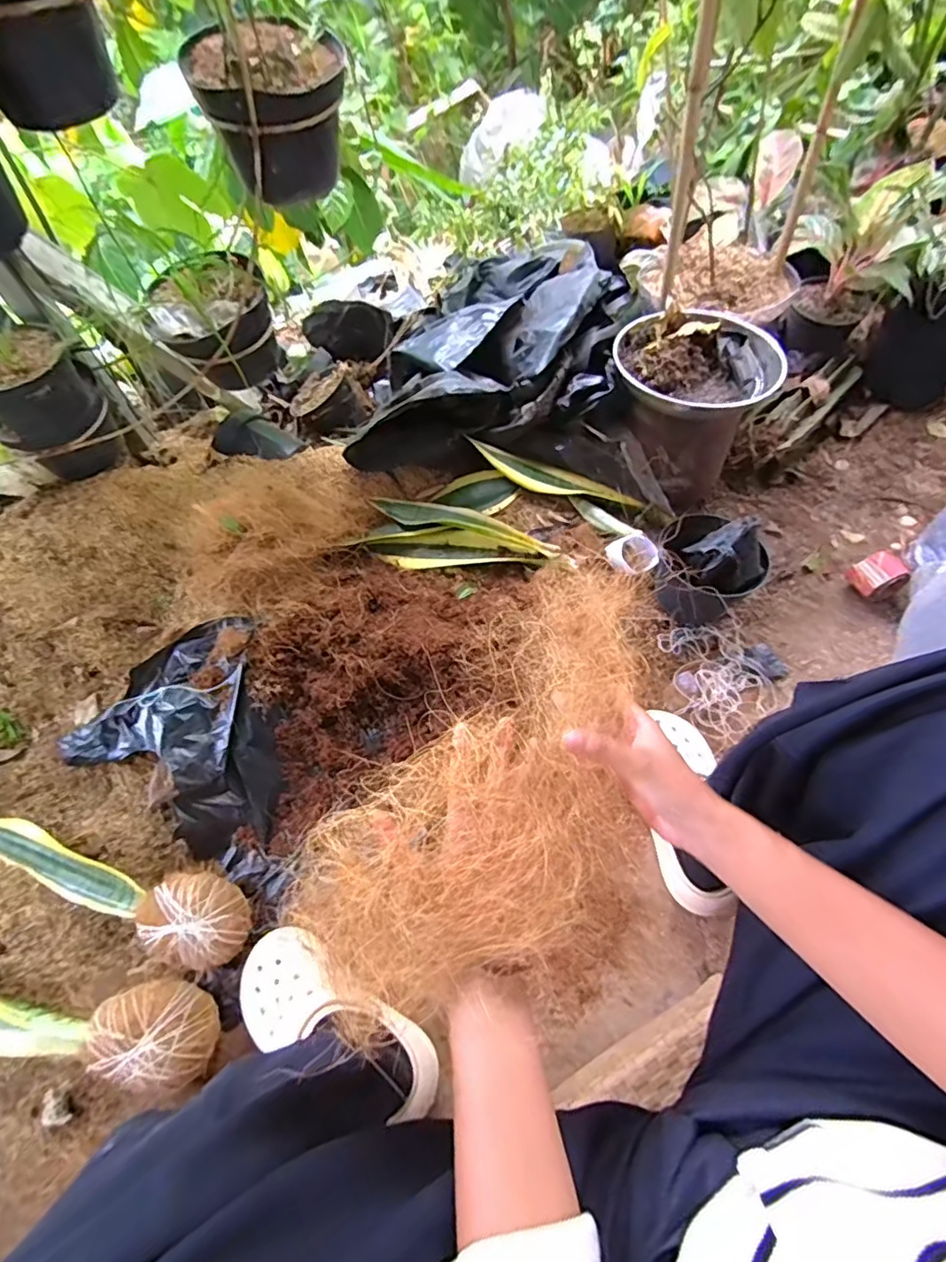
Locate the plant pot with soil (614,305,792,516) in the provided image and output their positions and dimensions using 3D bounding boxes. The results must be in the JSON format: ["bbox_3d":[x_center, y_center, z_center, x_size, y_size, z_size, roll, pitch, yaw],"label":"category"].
[{"bbox_3d":[0.343,-0.360,0.954,0.225,0.248,0.215,-2,63,3],"label":"plant pot with soil"}]

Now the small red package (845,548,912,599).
[{"bbox_3d":[0.627,-0.083,0.882,0.067,0.062,0.063,-21,64,-7],"label":"small red package"}]

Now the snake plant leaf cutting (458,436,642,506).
[{"bbox_3d":[0.139,-0.257,0.956,0.300,0.022,0.062,14,64,-9],"label":"snake plant leaf cutting"}]

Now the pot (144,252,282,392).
[{"bbox_3d":[-0.375,-0.448,0.838,0.171,0.134,0.150,-27,64,-10],"label":"pot"}]

